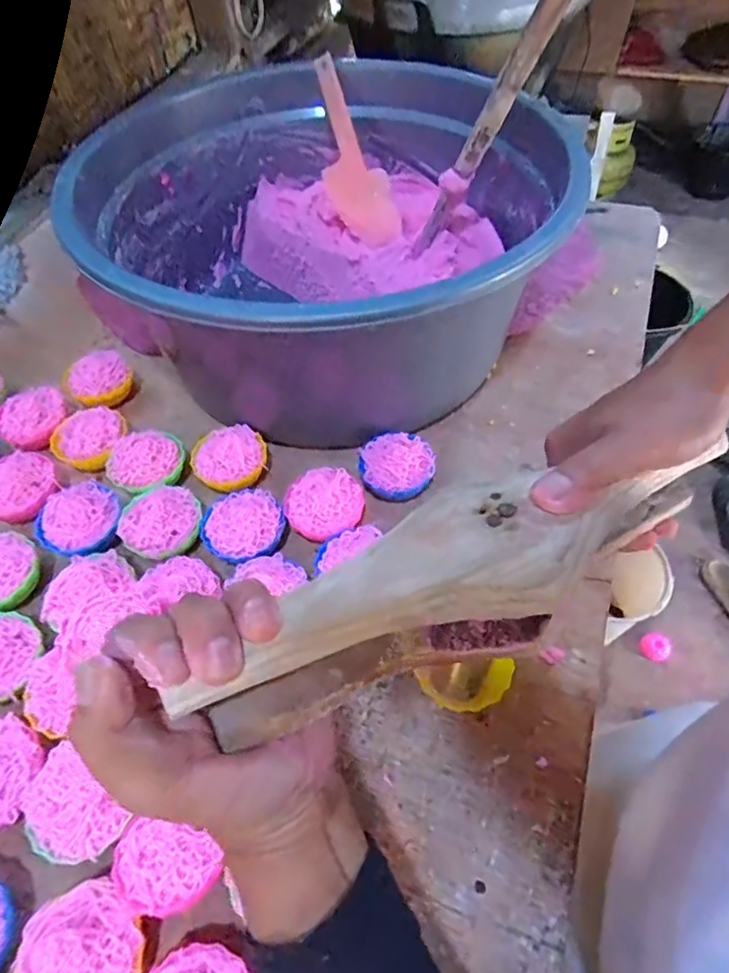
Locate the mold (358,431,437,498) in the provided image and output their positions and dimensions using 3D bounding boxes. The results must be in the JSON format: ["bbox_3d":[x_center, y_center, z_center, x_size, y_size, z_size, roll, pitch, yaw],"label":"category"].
[{"bbox_3d":[0.027,-0.018,0.463,0.060,0.032,0.061,-2,55,3],"label":"mold"}]

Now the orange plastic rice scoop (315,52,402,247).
[{"bbox_3d":[-0.017,-0.320,0.530,0.052,0.024,0.217,-13,78,-10],"label":"orange plastic rice scoop"}]

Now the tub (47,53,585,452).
[{"bbox_3d":[-0.034,-0.224,0.505,0.369,0.167,0.402,-2,55,3],"label":"tub"}]

